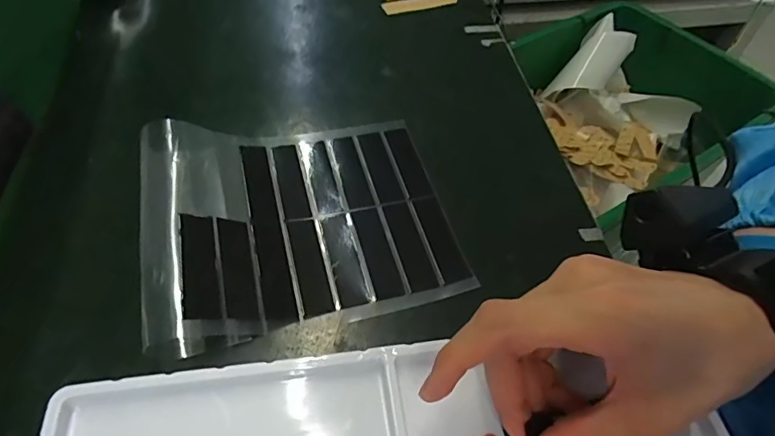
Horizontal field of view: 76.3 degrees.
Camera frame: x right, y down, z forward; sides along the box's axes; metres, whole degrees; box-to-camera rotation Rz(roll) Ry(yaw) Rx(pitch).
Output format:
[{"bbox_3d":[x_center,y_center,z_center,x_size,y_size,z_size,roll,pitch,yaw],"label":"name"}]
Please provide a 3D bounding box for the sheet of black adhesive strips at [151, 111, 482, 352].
[{"bbox_3d":[-0.055,-0.008,0.320,0.187,0.032,0.159,-11,52,-14],"label":"sheet of black adhesive strips"}]

